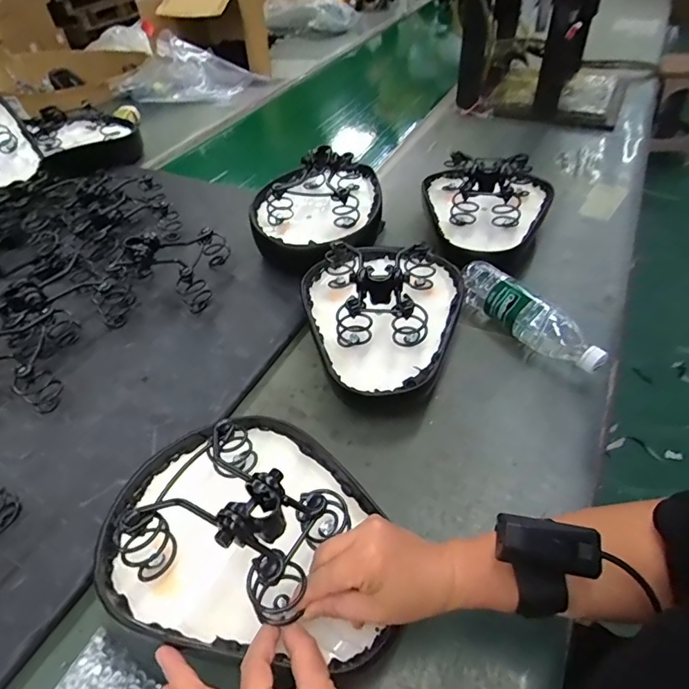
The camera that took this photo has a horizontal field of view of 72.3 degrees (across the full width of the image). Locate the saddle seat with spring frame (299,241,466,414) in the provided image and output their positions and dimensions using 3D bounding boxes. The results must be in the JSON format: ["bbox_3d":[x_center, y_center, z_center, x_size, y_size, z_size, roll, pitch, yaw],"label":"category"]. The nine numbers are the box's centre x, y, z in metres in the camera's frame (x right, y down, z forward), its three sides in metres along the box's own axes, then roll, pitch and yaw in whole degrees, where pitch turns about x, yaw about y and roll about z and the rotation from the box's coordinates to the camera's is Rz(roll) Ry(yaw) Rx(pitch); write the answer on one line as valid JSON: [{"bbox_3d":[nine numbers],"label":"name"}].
[{"bbox_3d":[0.060,-0.058,0.624,0.216,0.110,0.261,-12,46,-7],"label":"saddle seat with spring frame"}]

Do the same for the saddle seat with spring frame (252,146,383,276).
[{"bbox_3d":[-0.047,-0.242,0.807,0.218,0.125,0.248,-2,46,3],"label":"saddle seat with spring frame"}]

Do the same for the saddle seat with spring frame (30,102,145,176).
[{"bbox_3d":[-0.671,-0.504,1.151,0.226,0.151,0.266,26,53,27],"label":"saddle seat with spring frame"}]

